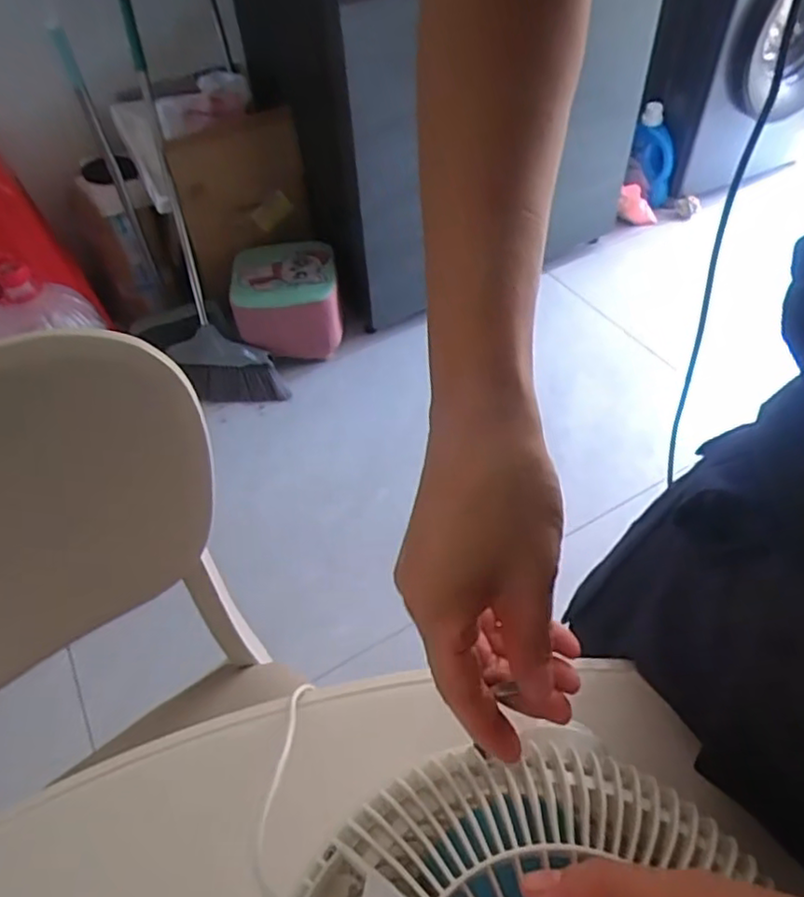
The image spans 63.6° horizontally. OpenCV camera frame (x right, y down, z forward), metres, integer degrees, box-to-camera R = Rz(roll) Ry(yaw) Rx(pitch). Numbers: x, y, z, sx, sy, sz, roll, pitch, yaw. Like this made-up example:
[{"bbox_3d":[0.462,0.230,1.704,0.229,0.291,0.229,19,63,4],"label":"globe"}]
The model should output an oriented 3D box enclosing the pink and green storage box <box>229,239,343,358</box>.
[{"bbox_3d":[-0.285,-0.380,1.630,0.252,0.171,0.230,-8,50,-2],"label":"pink and green storage box"}]

